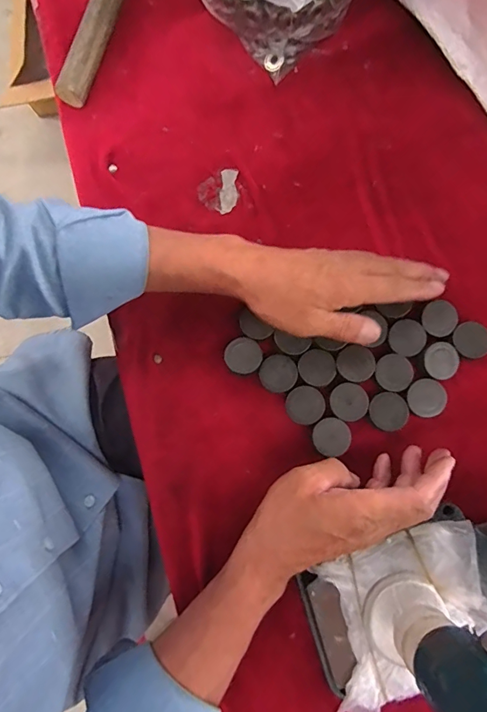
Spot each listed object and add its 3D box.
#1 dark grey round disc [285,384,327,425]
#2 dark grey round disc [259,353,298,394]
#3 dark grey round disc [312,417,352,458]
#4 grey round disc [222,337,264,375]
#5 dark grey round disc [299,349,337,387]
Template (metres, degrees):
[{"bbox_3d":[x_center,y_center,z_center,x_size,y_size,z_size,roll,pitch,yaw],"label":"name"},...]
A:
[{"bbox_3d":[0.053,0.043,0.373,0.032,0.009,0.032,0,80,1],"label":"dark grey round disc"},{"bbox_3d":[0.031,0.016,0.379,0.032,0.008,0.032,0,80,1],"label":"dark grey round disc"},{"bbox_3d":[0.075,0.069,0.366,0.031,0.005,0.032,0,80,1],"label":"dark grey round disc"},{"bbox_3d":[0.000,0.000,0.385,0.032,0.009,0.033,-39,81,-6],"label":"grey round disc"},{"bbox_3d":[0.065,0.010,0.374,0.032,0.004,0.031,0,80,1],"label":"dark grey round disc"}]

